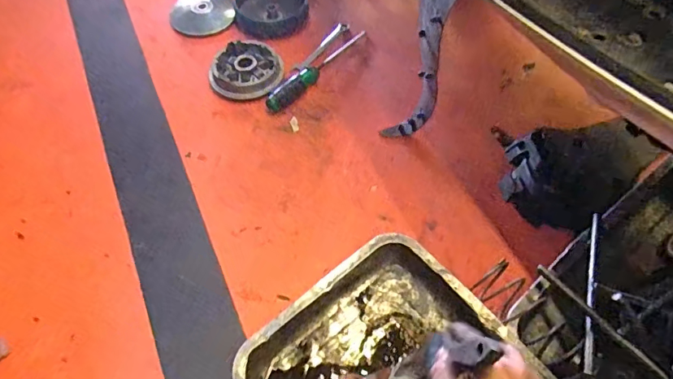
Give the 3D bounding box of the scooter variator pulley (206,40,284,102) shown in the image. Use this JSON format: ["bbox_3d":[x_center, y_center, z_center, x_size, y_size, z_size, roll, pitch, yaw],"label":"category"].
[{"bbox_3d":[-0.150,-0.197,0.804,0.117,0.032,0.118,0,56,1],"label":"scooter variator pulley"}]

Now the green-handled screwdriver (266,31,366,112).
[{"bbox_3d":[-0.024,-0.204,0.805,0.031,0.033,0.233,37,64,23],"label":"green-handled screwdriver"}]

